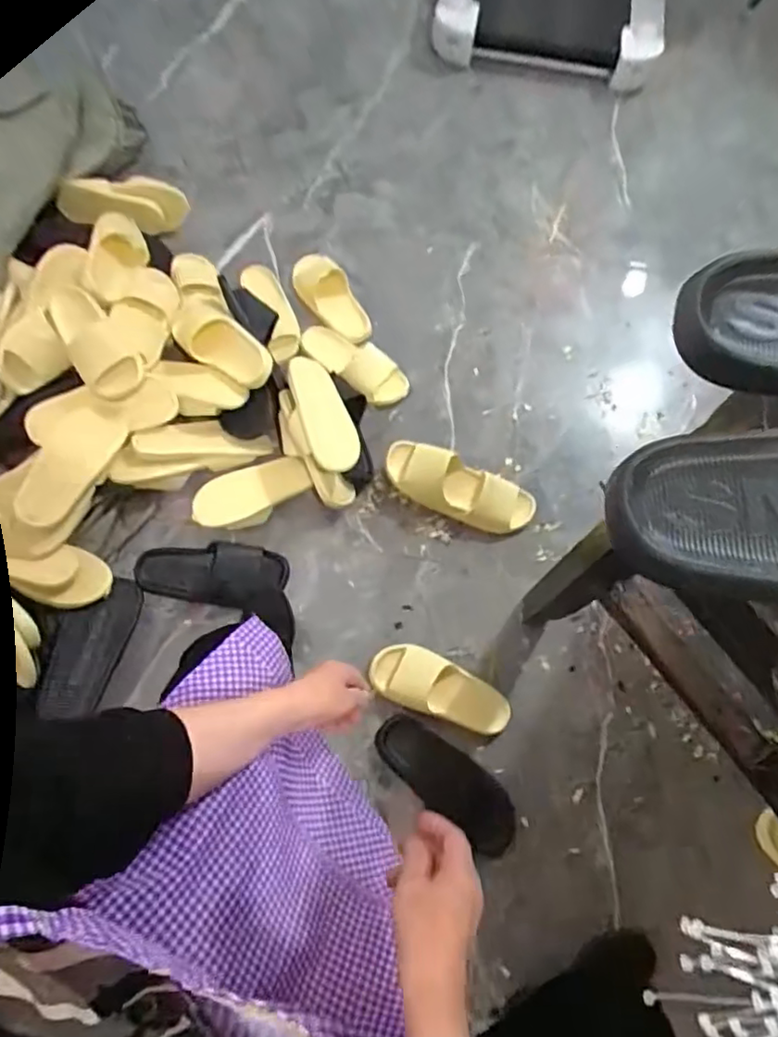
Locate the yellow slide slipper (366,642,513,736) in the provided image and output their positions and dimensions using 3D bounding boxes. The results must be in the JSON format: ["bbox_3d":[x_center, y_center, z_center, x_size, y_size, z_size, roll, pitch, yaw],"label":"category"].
[{"bbox_3d":[0.088,0.295,1.102,0.242,0.052,0.099,20,68,6],"label":"yellow slide slipper"}]

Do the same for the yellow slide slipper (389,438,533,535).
[{"bbox_3d":[0.134,-0.057,1.222,0.297,0.086,0.100,21,68,6],"label":"yellow slide slipper"}]

